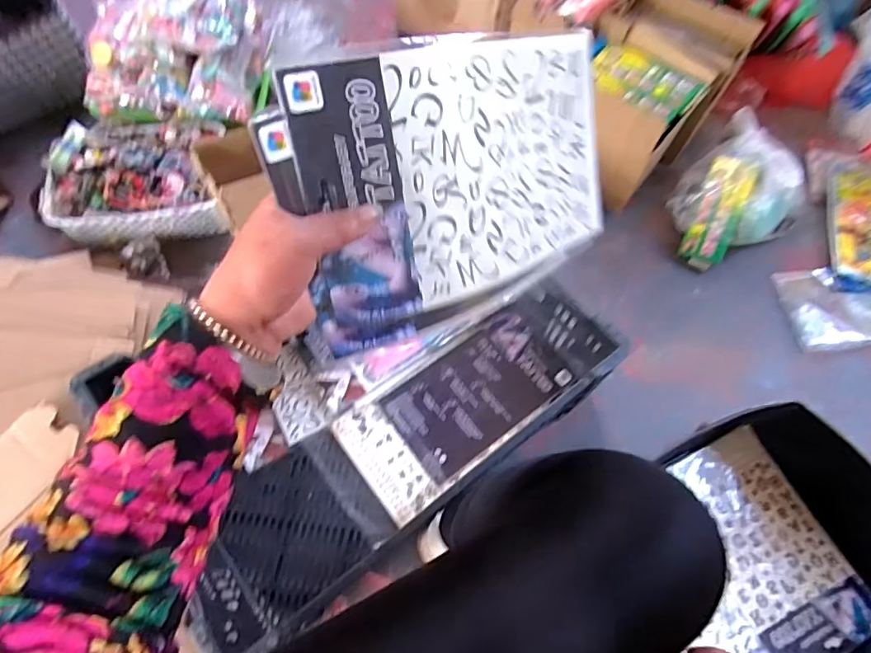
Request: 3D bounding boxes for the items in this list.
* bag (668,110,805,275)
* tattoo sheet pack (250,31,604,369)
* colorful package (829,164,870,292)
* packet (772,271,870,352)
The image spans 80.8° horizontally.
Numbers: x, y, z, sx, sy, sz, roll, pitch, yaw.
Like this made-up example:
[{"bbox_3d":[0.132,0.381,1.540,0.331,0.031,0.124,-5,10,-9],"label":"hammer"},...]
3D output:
[{"bbox_3d":[0.536,-0.225,0.918,0.206,0.147,0.202,-41,73,-19],"label":"bag"},{"bbox_3d":[0.032,-0.102,0.368,0.285,0.177,0.029,-24,28,-29],"label":"tattoo sheet pack"},{"bbox_3d":[0.845,-0.187,0.978,0.172,0.025,0.288,16,65,4],"label":"colorful package"},{"bbox_3d":[0.777,-0.045,0.910,0.310,0.027,0.158,-5,65,-6],"label":"packet"}]

